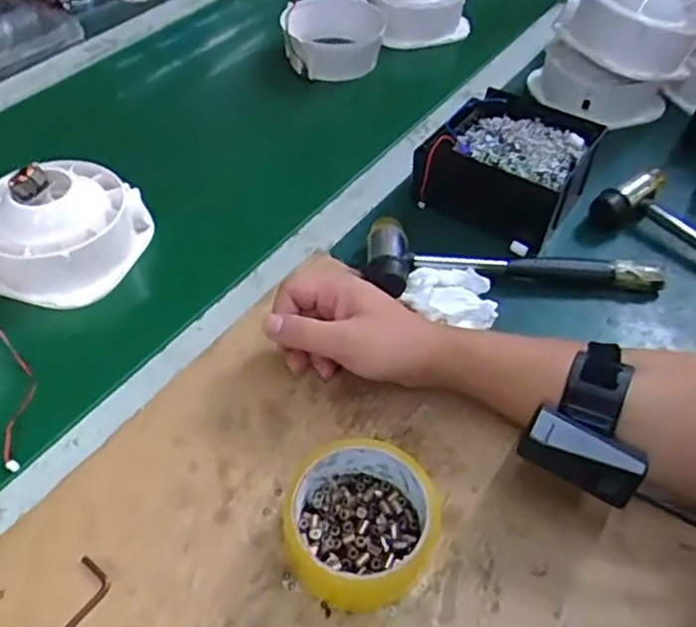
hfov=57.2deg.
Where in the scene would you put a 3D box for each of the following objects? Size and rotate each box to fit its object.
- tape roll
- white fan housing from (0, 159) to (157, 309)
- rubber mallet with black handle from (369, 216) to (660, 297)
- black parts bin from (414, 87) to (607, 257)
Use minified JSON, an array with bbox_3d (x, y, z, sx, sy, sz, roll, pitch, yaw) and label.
[{"bbox_3d":[0.005,0.128,0.390,0.091,0.042,0.086,1,50,-1],"label":"tape roll"},{"bbox_3d":[-0.256,-0.085,0.554,0.127,0.071,0.127,14,51,10],"label":"white fan housing"},{"bbox_3d":[0.141,-0.045,0.548,0.248,0.033,0.077,-1,50,-3],"label":"rubber mallet with black handle"},{"bbox_3d":[0.149,-0.140,0.606,0.138,0.066,0.140,27,54,19],"label":"black parts bin"}]

